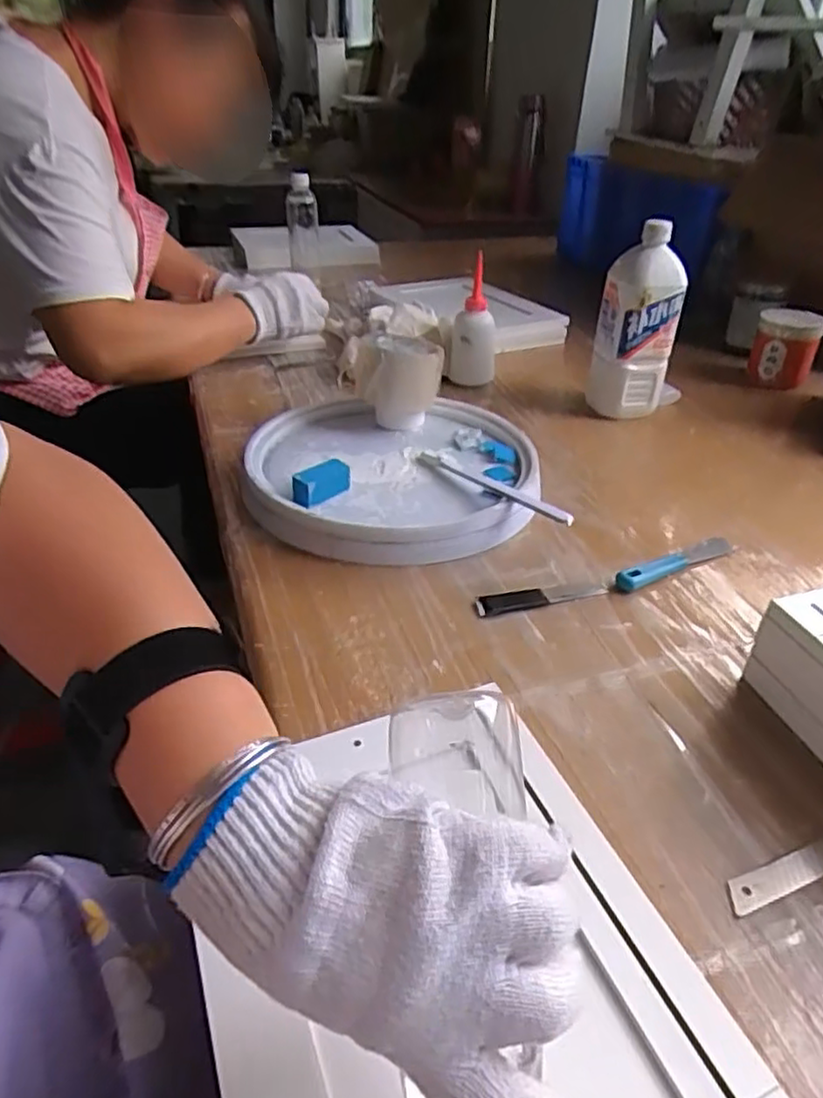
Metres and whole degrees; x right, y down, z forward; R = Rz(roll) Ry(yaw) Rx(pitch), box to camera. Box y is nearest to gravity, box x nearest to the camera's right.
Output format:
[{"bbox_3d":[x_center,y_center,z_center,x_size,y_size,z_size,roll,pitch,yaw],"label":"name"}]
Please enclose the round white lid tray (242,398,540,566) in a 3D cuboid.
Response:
[{"bbox_3d":[-0.019,-0.086,0.708,0.281,0.043,0.284,1,35,-1],"label":"round white lid tray"}]

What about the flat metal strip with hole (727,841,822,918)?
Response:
[{"bbox_3d":[0.216,0.178,0.383,0.097,0.004,0.017,-13,38,-19],"label":"flat metal strip with hole"}]

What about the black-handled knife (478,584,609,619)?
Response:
[{"bbox_3d":[0.108,0.038,0.572,0.115,0.004,0.026,-9,37,-14],"label":"black-handled knife"}]

